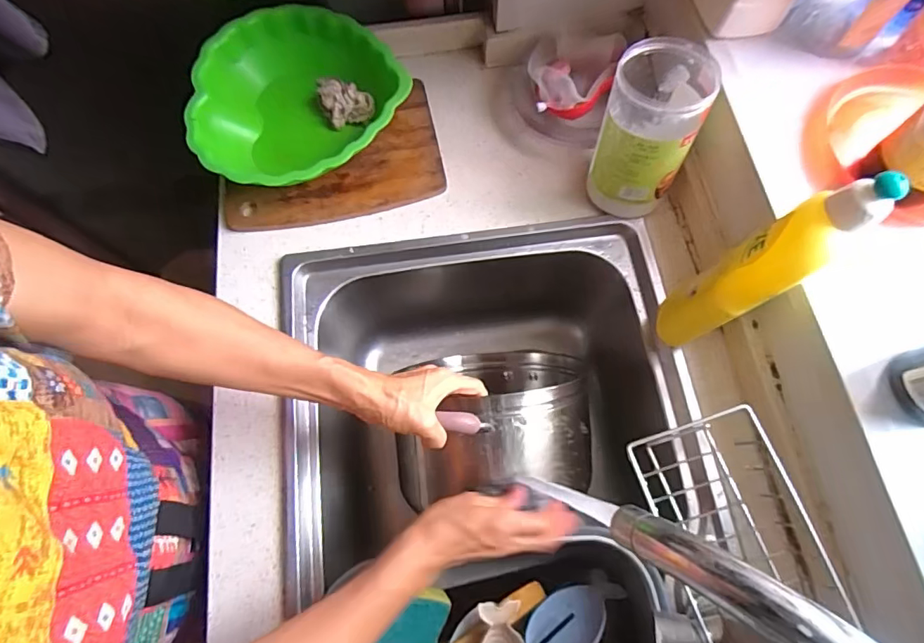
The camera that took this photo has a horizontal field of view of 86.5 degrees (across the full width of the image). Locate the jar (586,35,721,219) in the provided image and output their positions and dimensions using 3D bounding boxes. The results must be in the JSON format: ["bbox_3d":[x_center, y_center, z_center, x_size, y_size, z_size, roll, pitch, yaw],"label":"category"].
[{"bbox_3d":[0.202,-0.208,0.559,0.092,0.171,0.112,18,73,6],"label":"jar"}]

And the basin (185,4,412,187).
[{"bbox_3d":[-0.201,-0.272,0.629,0.252,0.079,0.251,-1,72,1],"label":"basin"}]

